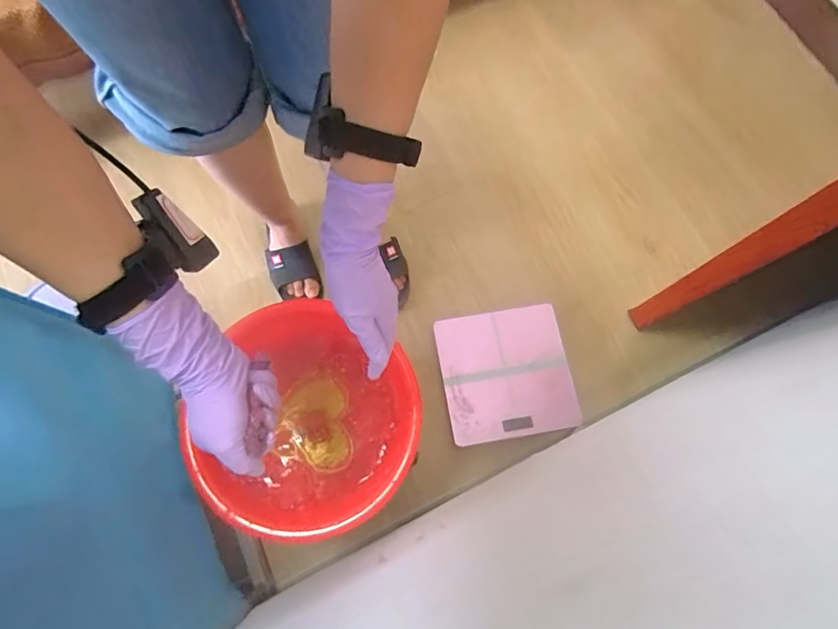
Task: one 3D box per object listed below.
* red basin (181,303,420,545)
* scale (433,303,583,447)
[{"bbox_3d":[-0.154,0.153,0.661,0.294,0.087,0.282,0,69,0],"label":"red basin"},{"bbox_3d":[0.173,0.113,0.949,0.249,0.023,0.247,-10,74,-3],"label":"scale"}]

